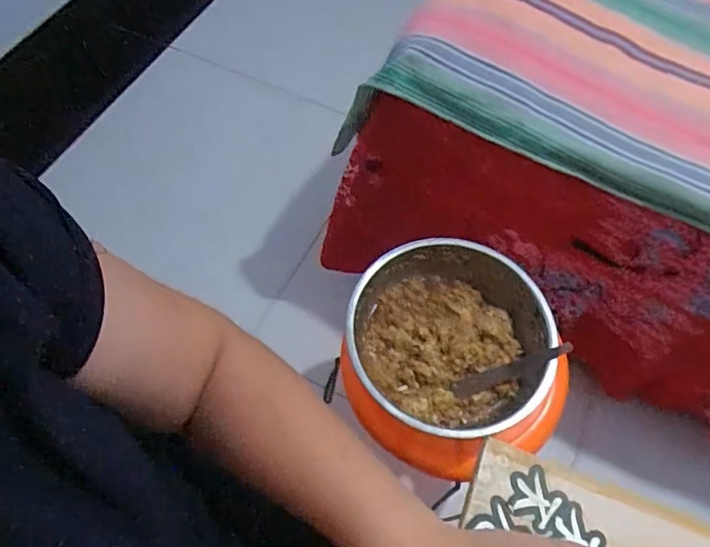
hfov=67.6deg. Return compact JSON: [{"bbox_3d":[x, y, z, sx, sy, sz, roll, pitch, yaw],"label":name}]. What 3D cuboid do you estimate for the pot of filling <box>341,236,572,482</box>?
[{"bbox_3d":[0.110,0.093,0.615,0.233,0.099,0.241,1,62,-1],"label":"pot of filling"}]

